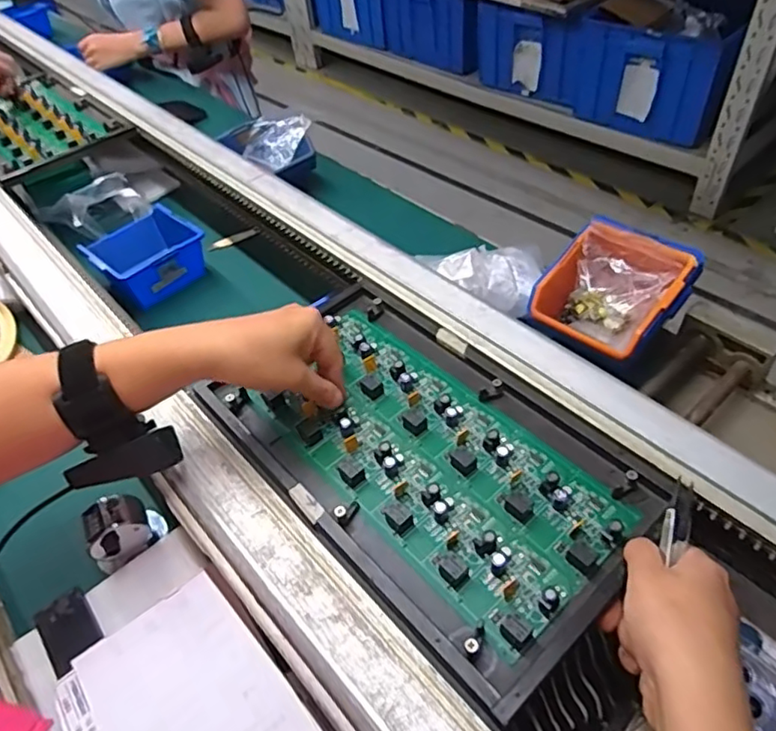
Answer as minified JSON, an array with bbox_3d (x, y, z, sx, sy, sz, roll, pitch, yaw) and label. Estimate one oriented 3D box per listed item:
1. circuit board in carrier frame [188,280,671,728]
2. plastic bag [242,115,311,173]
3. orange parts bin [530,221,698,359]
[{"bbox_3d":[0.022,0.058,0.435,0.193,0.022,0.317,-36,54,-24],"label":"circuit board in carrier frame"},{"bbox_3d":[-0.162,-0.335,0.876,0.098,0.039,0.083,31,58,29],"label":"plastic bag"},{"bbox_3d":[0.216,-0.071,0.583,0.115,0.073,0.114,32,59,30],"label":"orange parts bin"}]

